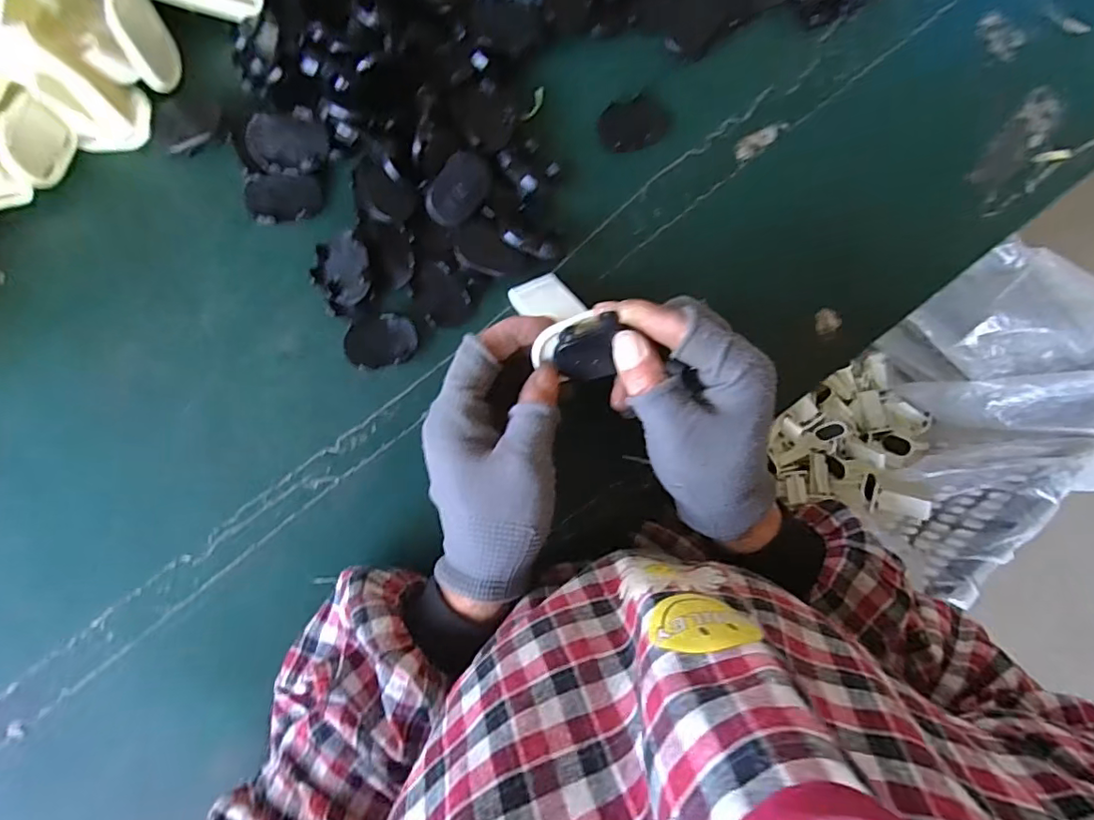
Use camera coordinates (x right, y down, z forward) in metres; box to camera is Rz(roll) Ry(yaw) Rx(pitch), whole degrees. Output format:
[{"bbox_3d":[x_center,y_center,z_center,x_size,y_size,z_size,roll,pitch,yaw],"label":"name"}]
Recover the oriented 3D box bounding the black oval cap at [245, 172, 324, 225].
[{"bbox_3d":[-0.155,-0.125,0.324,0.043,0.013,0.026,1,89,-5],"label":"black oval cap"}]

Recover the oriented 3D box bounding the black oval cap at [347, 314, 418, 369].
[{"bbox_3d":[-0.100,-0.041,0.326,0.042,0.004,0.030,-11,90,-5],"label":"black oval cap"}]

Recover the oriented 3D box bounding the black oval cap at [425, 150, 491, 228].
[{"bbox_3d":[-0.053,-0.132,0.325,0.028,0.004,0.044,37,93,-17],"label":"black oval cap"}]

